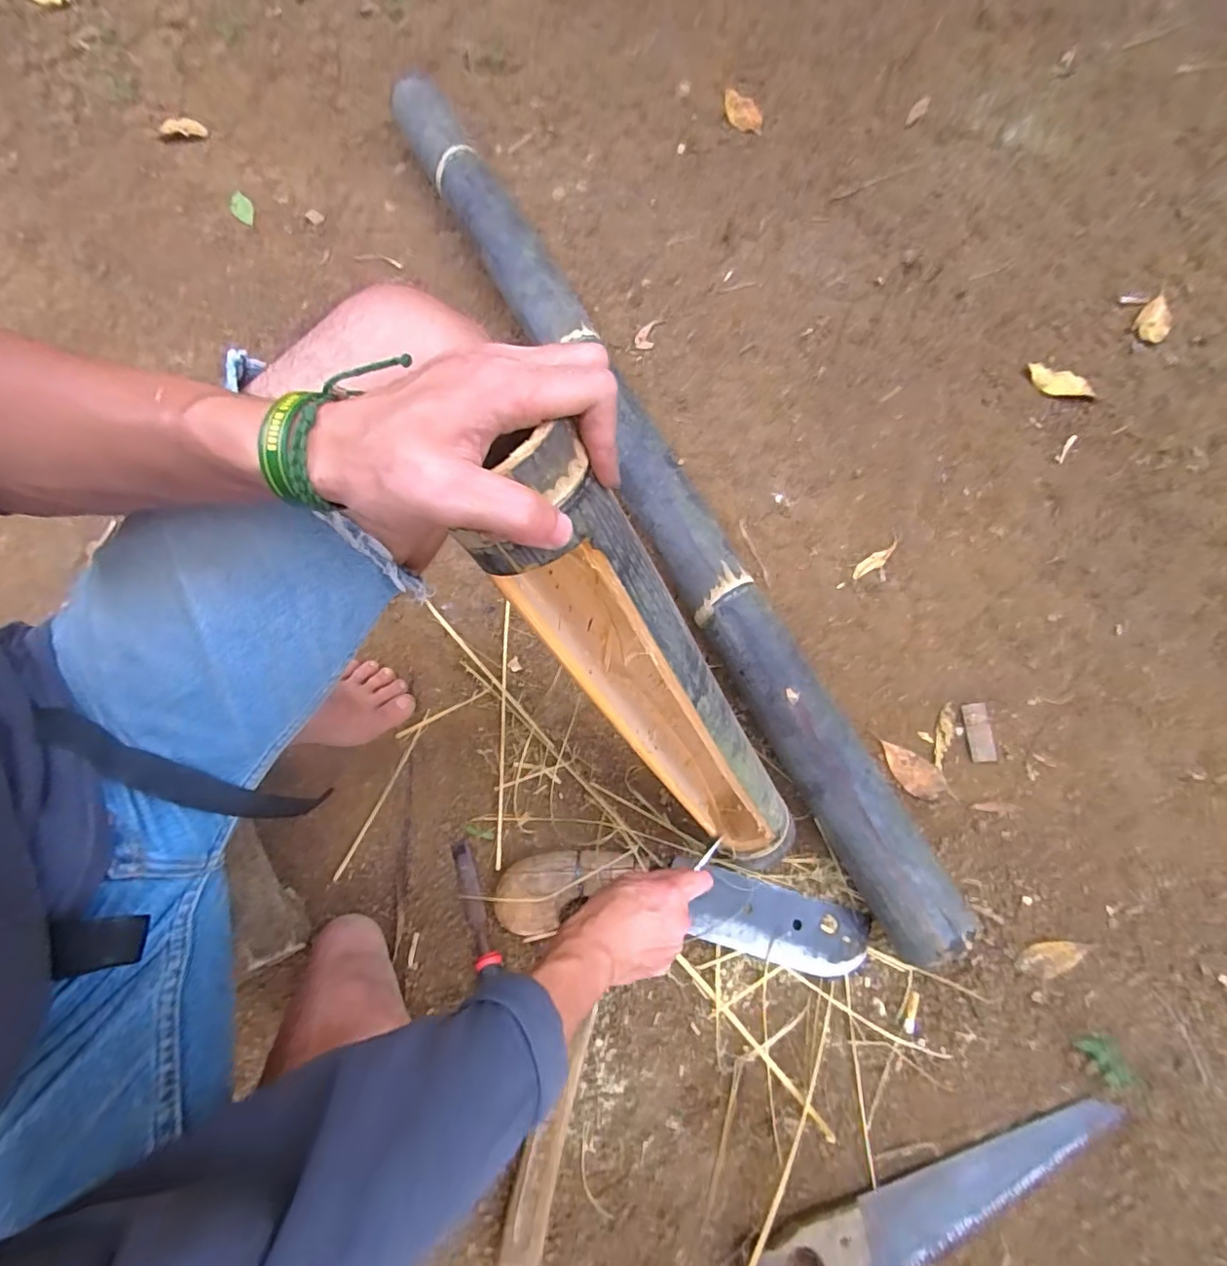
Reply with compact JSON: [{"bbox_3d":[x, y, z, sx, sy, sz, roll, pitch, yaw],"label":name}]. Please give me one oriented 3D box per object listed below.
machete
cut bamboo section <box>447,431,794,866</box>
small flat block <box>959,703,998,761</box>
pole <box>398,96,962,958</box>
[{"bbox_3d":[0.073,0.282,0.560,0.374,0.038,0.084,7,75,3],"label":"machete"},{"bbox_3d":[0.039,0.054,0.404,0.077,0.461,0.087,-41,46,-9],"label":"cut bamboo section"},{"bbox_3d":[0.422,0.115,0.631,0.029,0.004,0.066,-3,75,1],"label":"small flat block"},{"bbox_3d":[0.022,-0.229,0.687,0.083,0.094,1.250,-27,76,-6],"label":"pole"}]

